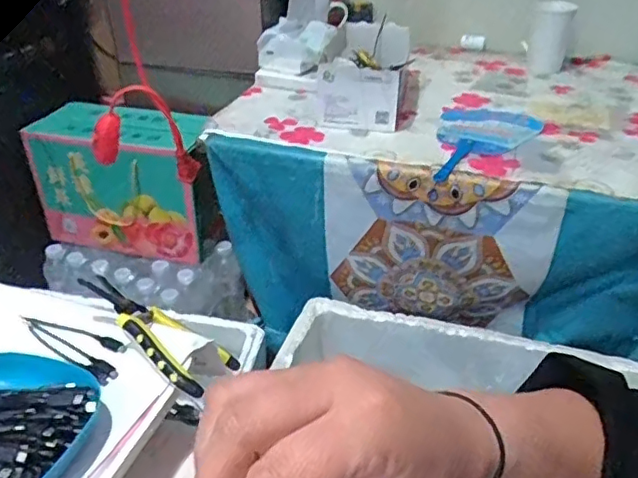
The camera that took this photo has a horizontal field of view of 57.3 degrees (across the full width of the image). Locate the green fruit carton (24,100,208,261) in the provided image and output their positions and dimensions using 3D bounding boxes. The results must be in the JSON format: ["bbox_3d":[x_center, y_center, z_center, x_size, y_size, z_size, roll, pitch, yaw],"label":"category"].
[{"bbox_3d":[-0.363,-0.119,1.126,0.326,0.243,0.164,7,35,9],"label":"green fruit carton"}]

